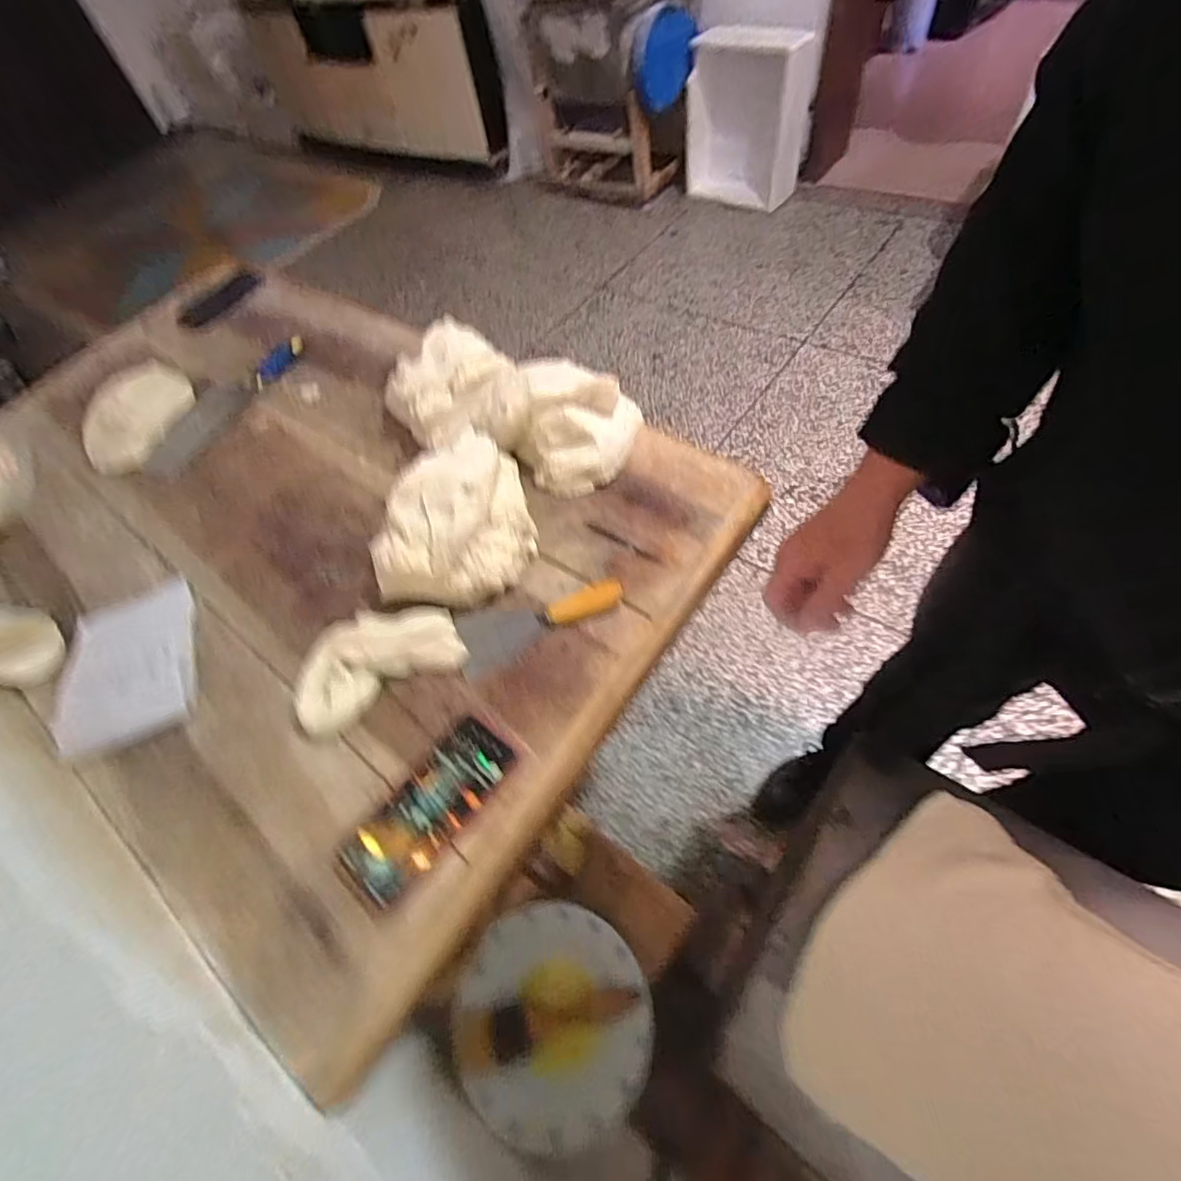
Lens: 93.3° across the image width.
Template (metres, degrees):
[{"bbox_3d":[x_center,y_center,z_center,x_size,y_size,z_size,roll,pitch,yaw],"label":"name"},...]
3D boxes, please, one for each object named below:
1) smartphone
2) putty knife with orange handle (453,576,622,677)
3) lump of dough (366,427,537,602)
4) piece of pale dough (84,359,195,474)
[{"bbox_3d":[-0.142,0.190,0.493,0.067,0.016,0.159,31,67,25],"label":"smartphone"},{"bbox_3d":[-0.053,0.030,0.592,0.177,0.025,0.070,-19,56,-3],"label":"putty knife with orange handle"},{"bbox_3d":[-0.157,-0.091,0.621,0.170,0.085,0.191,-12,54,1],"label":"lump of dough"},{"bbox_3d":[-0.682,-0.272,0.836,0.069,0.066,0.185,4,56,12],"label":"piece of pale dough"}]

